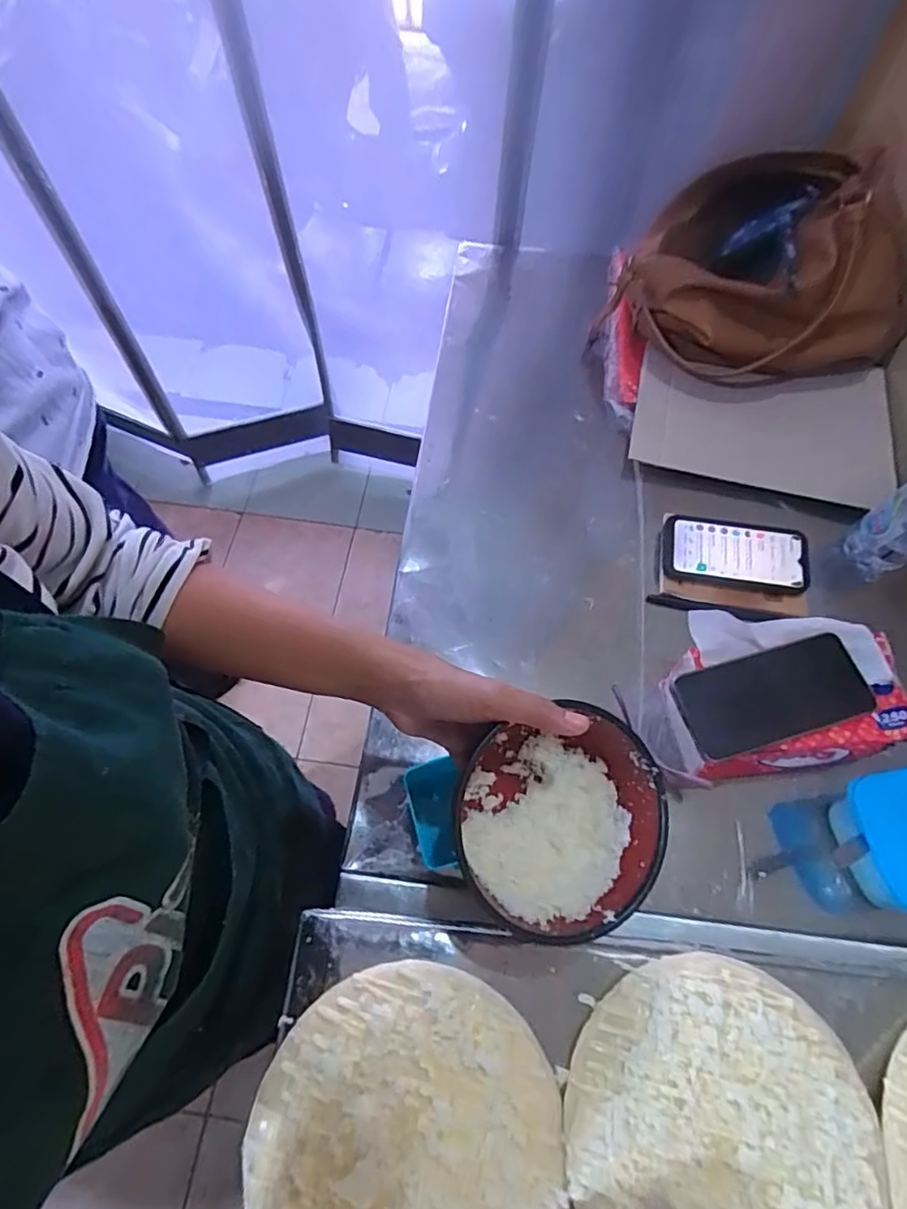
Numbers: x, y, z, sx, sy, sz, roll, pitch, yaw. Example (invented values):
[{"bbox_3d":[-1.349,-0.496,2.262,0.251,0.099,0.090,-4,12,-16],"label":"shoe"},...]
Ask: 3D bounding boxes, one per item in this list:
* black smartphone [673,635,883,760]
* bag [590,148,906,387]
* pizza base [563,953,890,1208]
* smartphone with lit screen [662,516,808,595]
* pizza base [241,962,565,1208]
[{"bbox_3d":[0.284,0.080,0.507,0.169,0.004,0.074,-13,65,-8],"label":"black smartphone"},{"bbox_3d":[0.382,-0.398,0.689,0.326,0.197,0.176,31,67,13],"label":"bag"},{"bbox_3d":[0.181,0.334,0.369,0.193,0.017,0.173,36,68,14],"label":"pizza base"},{"bbox_3d":[0.318,-0.057,0.647,0.153,0.009,0.076,9,76,6],"label":"smartphone with lit screen"},{"bbox_3d":[-0.033,0.341,0.360,0.182,0.022,0.197,1,64,-2],"label":"pizza base"}]

